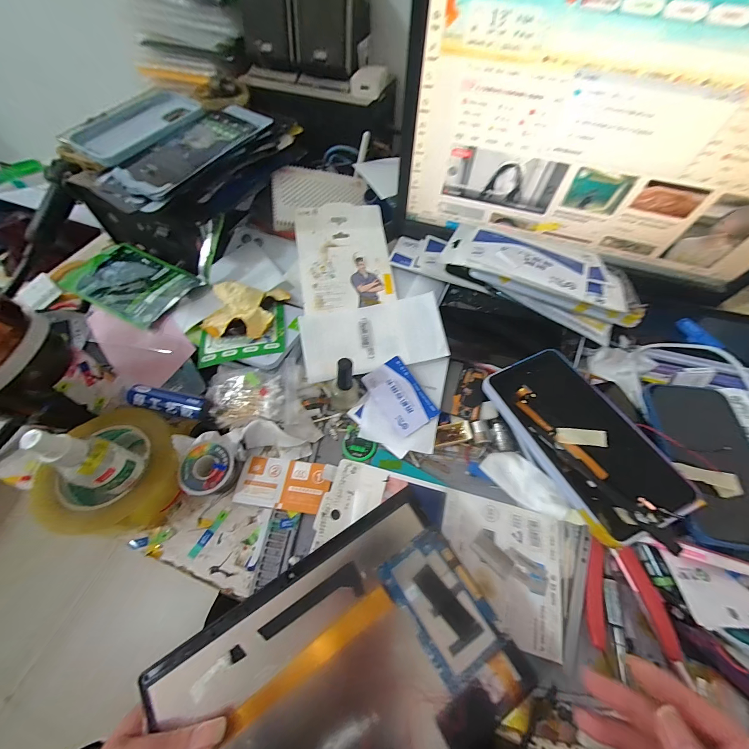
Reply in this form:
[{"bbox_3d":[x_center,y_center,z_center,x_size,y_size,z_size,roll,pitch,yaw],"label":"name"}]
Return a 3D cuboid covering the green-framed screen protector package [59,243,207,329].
[{"bbox_3d":[-0.335,-0.129,0.432,0.203,0.017,0.099,23,64,23],"label":"green-framed screen protector package"}]

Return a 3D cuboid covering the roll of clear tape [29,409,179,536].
[{"bbox_3d":[-0.257,0.095,0.318,0.111,0.054,0.120,1,59,-1],"label":"roll of clear tape"}]

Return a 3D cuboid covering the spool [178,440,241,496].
[{"bbox_3d":[-0.172,0.100,0.331,0.049,0.025,0.051,1,59,-1],"label":"spool"}]

